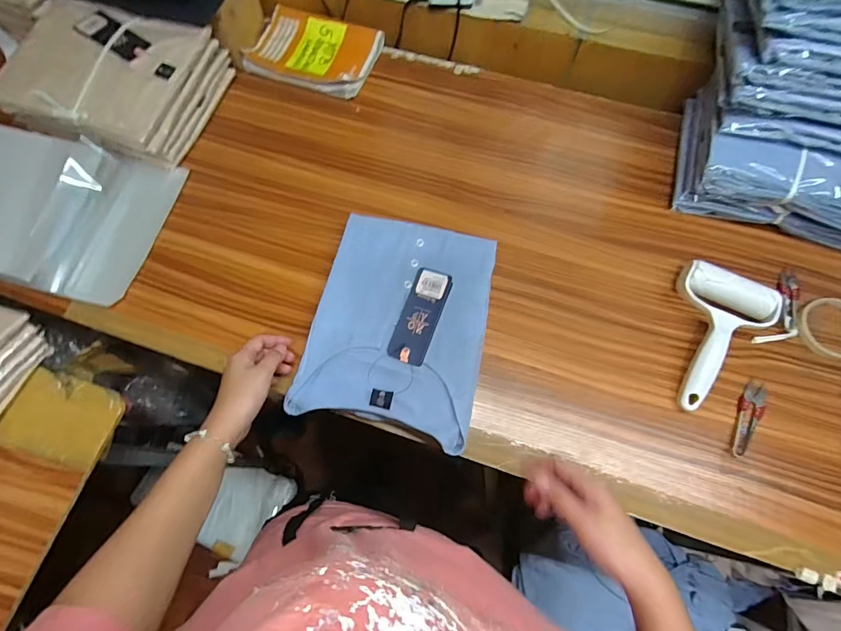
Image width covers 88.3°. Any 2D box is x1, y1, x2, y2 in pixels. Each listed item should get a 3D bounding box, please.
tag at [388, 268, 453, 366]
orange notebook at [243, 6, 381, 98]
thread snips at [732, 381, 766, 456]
[{"bbox_3d":[0.001,0.000,0.541,0.048,0.005,0.123,18,74,7],"label":"tag"},{"bbox_3d":[-0.180,-0.447,0.739,0.208,0.029,0.149,18,71,8],"label":"orange notebook"},{"bbox_3d":[0.395,0.125,0.522,0.028,0.007,0.093,24,72,10],"label":"thread snips"}]

